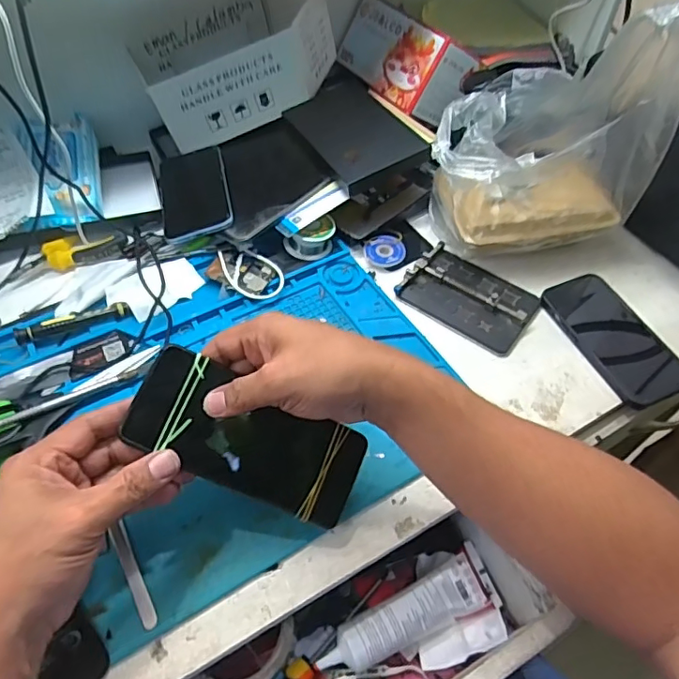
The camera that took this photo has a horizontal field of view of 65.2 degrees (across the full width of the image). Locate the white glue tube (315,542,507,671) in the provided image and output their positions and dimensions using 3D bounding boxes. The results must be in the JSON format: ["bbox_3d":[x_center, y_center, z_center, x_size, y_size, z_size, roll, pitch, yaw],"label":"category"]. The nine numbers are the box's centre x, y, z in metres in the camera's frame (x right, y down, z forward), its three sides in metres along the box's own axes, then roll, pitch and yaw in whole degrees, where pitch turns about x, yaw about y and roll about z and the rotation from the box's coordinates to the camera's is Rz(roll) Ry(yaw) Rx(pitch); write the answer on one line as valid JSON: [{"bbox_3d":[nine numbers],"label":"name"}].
[{"bbox_3d":[0.060,0.230,0.442,0.158,0.026,0.043,-22,57,-17],"label":"white glue tube"}]

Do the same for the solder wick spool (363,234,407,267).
[{"bbox_3d":[0.050,-0.098,0.587,0.044,0.009,0.041,1,54,-1],"label":"solder wick spool"}]

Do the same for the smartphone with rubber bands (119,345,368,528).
[{"bbox_3d":[-0.062,0.072,0.382,0.166,0.007,0.074,27,74,-13],"label":"smartphone with rubber bands"}]

